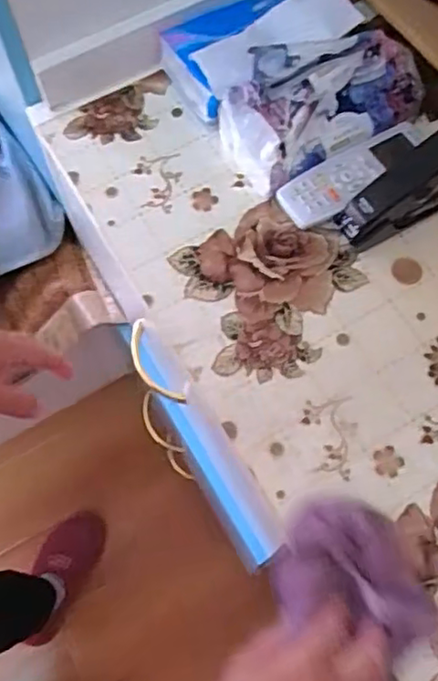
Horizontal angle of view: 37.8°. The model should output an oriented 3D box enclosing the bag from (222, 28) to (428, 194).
[{"bbox_3d":[0.099,-0.220,0.593,0.183,0.090,0.091,-29,70,-10],"label":"bag"}]

